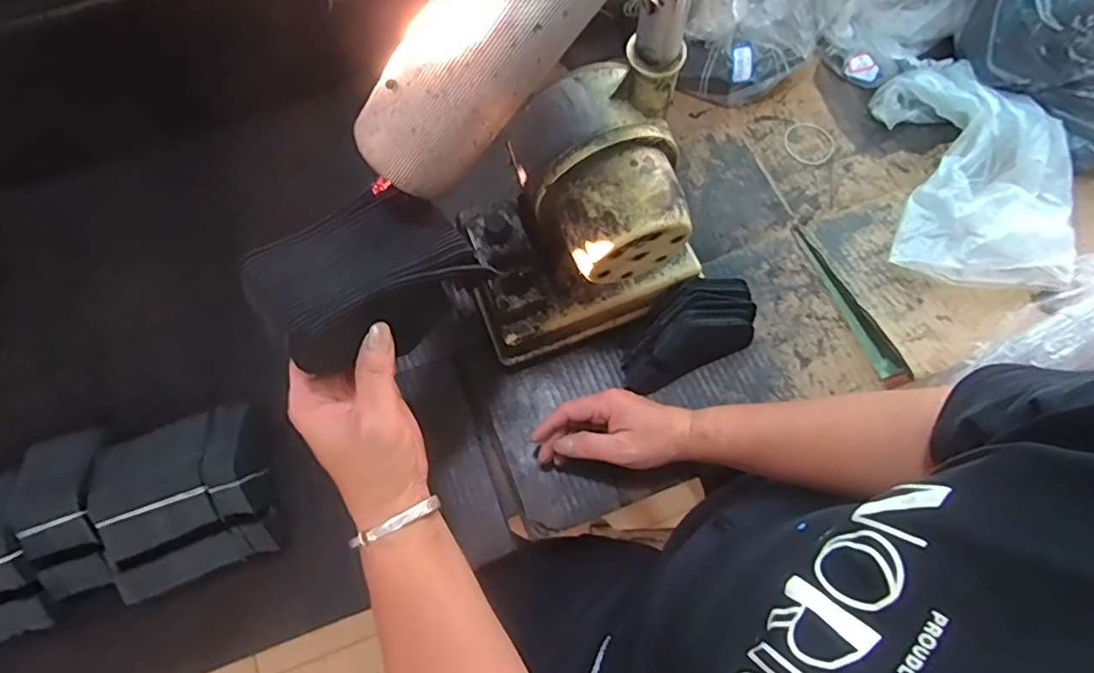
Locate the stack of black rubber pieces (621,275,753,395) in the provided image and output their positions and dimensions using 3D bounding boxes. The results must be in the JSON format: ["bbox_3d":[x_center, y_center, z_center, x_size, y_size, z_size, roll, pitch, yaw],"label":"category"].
[{"bbox_3d":[0.136,-0.004,0.558,0.149,0.051,0.079,-32,73,-10],"label":"stack of black rubber pieces"}]

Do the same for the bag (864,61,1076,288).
[{"bbox_3d":[0.449,-0.175,0.614,0.173,0.067,0.260,7,71,3],"label":"bag"}]

